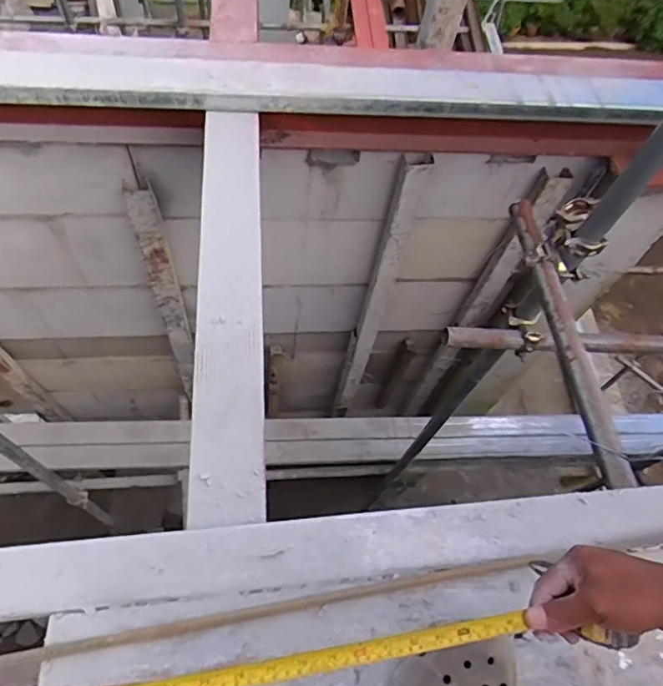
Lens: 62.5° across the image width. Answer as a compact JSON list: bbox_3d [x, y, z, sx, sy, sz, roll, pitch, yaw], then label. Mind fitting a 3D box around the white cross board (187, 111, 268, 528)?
[{"bbox_3d":[-0.167,-0.115,0.902,0.104,0.030,0.787,-1,62,-7],"label":"white cross board"}]

